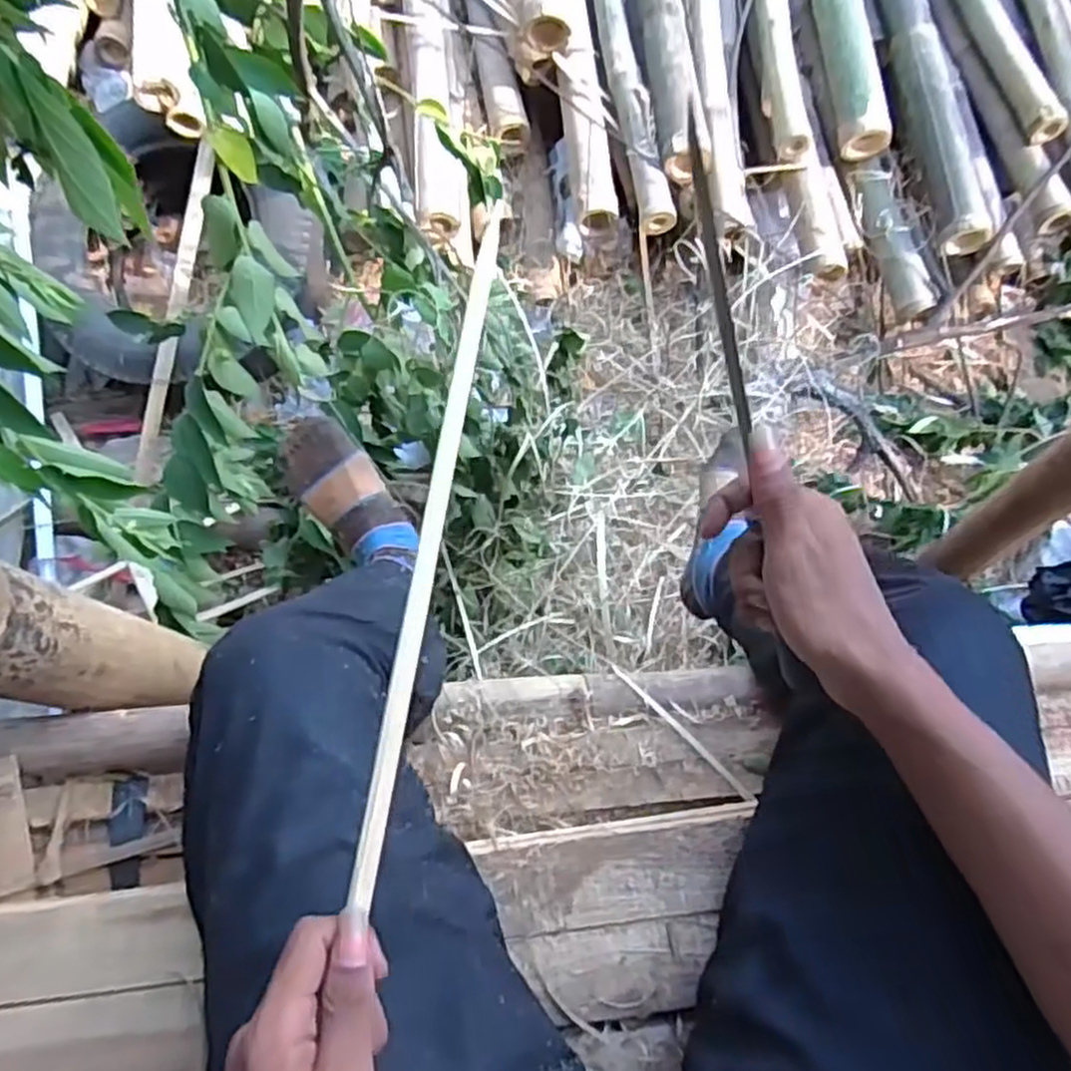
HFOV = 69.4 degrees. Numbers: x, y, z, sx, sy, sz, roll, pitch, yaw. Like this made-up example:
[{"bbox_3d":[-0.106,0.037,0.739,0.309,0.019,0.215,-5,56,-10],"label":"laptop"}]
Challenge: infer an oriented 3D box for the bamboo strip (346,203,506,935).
[{"bbox_3d":[-0.049,-0.001,0.356,0.010,0.006,0.322,10,81,3],"label":"bamboo strip"}]

